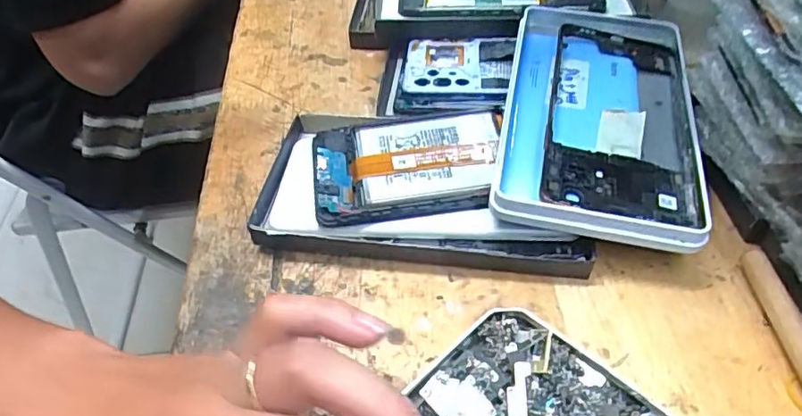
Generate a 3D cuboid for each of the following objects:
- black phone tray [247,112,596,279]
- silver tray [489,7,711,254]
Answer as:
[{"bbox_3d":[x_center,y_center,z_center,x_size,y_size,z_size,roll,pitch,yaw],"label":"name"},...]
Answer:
[{"bbox_3d":[0.010,-0.014,0.311,0.168,0.028,0.094,3,48,8],"label":"black phone tray"},{"bbox_3d":[0.110,-0.053,0.315,0.100,0.017,0.170,12,51,6],"label":"silver tray"}]

